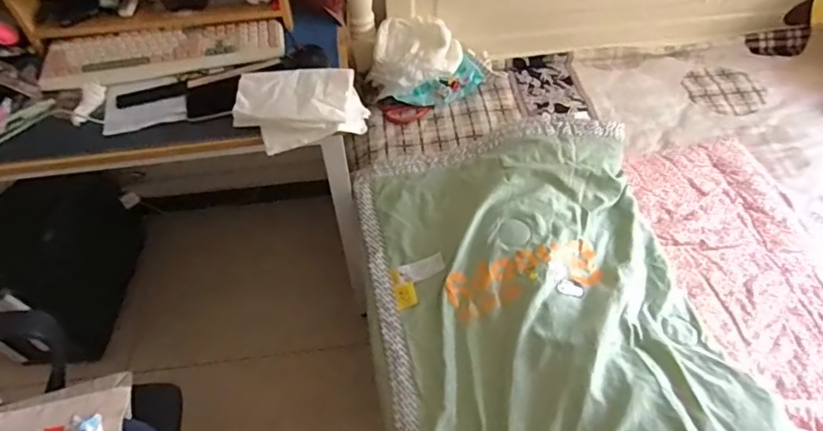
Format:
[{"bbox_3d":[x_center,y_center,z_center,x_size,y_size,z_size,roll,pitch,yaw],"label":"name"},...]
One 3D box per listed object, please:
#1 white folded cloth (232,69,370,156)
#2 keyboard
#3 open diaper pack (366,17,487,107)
[{"bbox_3d":[-0.189,-0.182,0.871,0.204,0.063,0.125,-14,53,-9],"label":"white folded cloth"},{"bbox_3d":[-0.458,-0.299,0.969,0.430,0.026,0.147,-8,54,-6],"label":"keyboard"},{"bbox_3d":[0.032,-0.349,1.190,0.243,0.140,0.158,-15,55,-11],"label":"open diaper pack"}]

